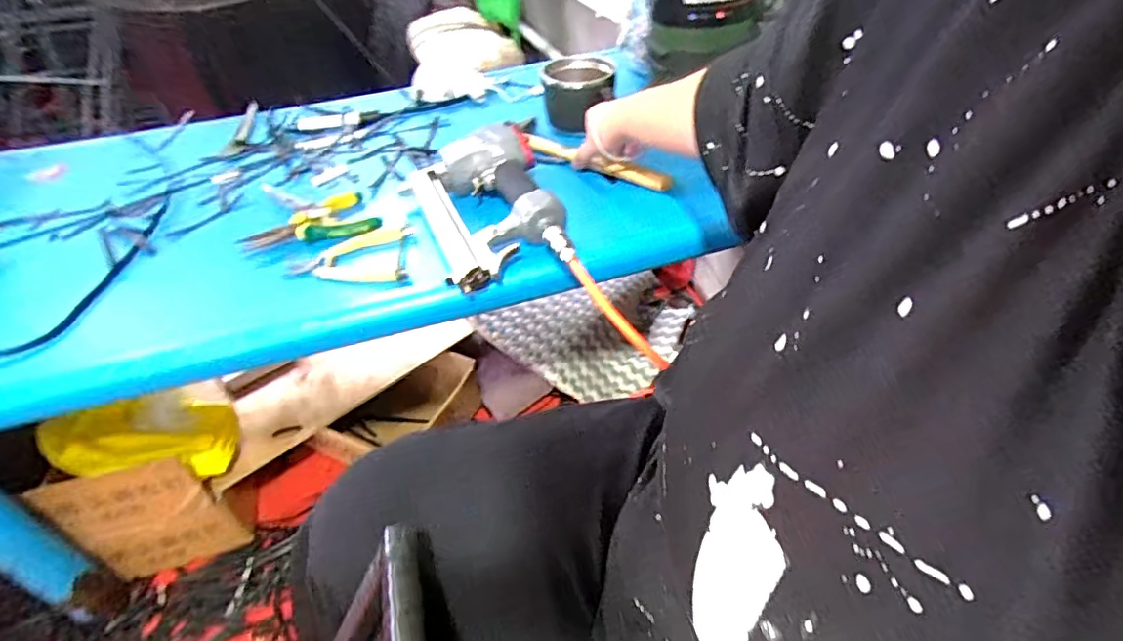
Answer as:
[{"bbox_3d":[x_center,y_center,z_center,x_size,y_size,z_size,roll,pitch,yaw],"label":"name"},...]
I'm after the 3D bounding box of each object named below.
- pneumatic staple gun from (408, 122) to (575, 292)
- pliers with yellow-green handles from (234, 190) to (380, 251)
[{"bbox_3d":[-0.084,-0.128,0.609,0.147,0.058,0.241,-11,43,-10],"label":"pneumatic staple gun"},{"bbox_3d":[-0.294,-0.110,0.636,0.144,0.021,0.096,-25,47,-22],"label":"pliers with yellow-green handles"}]

